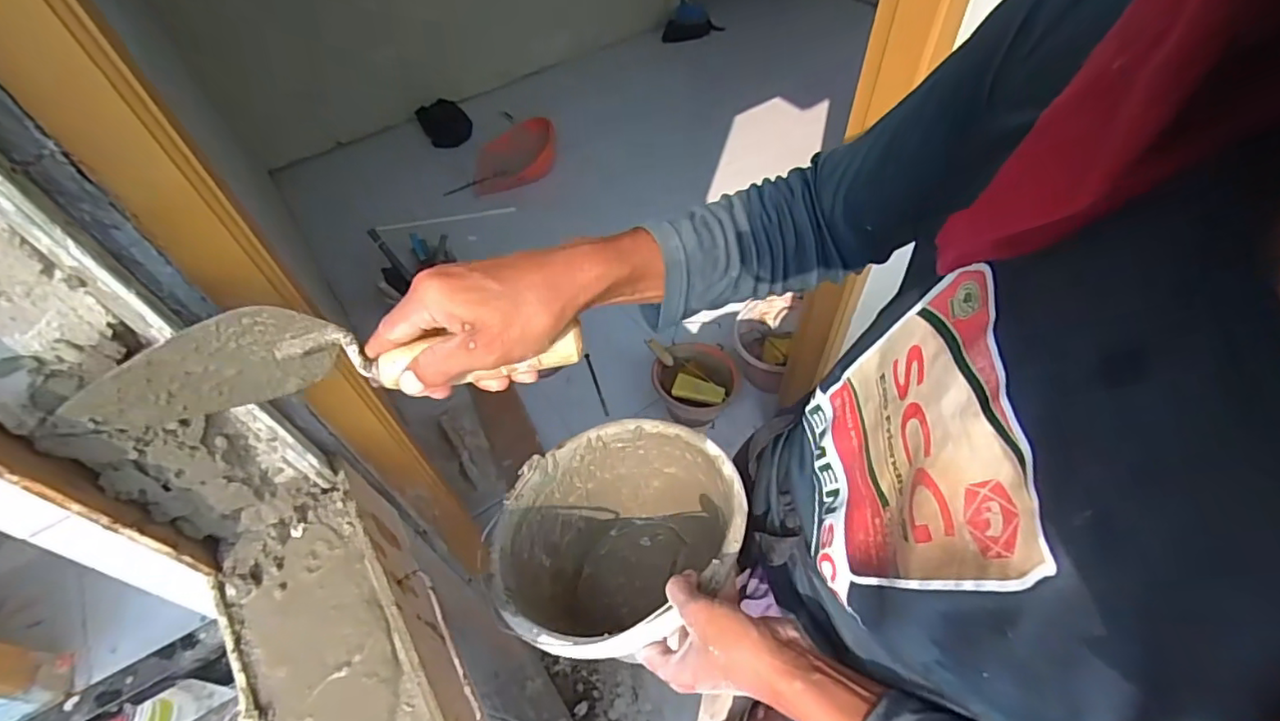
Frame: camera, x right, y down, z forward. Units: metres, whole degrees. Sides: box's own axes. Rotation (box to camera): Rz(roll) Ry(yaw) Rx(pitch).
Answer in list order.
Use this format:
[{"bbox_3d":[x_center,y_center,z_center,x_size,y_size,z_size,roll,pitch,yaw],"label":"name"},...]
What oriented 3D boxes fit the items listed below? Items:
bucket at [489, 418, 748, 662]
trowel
[{"bbox_3d":[-0.024,0.190,0.605,0.238,0.179,0.248,-2,52,2],"label":"bucket"},{"bbox_3d":[-0.187,0.000,0.368,0.293,0.084,0.050,-6,52,-5],"label":"trowel"}]

